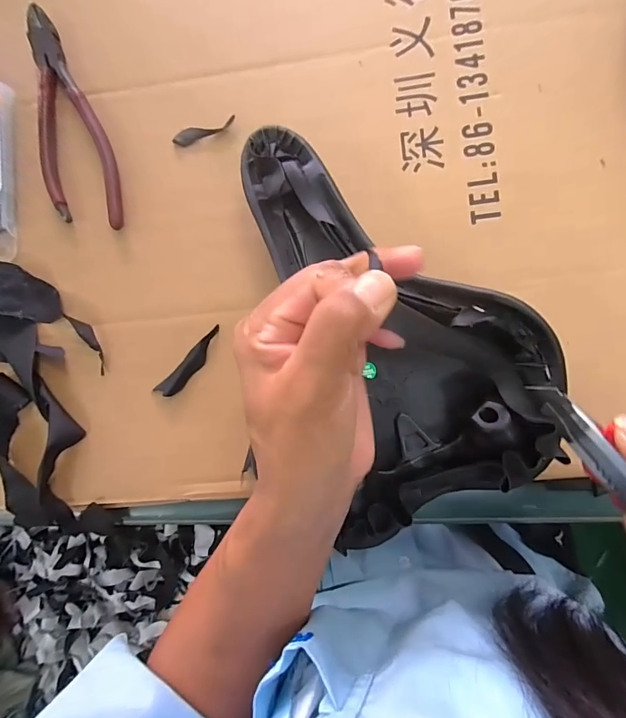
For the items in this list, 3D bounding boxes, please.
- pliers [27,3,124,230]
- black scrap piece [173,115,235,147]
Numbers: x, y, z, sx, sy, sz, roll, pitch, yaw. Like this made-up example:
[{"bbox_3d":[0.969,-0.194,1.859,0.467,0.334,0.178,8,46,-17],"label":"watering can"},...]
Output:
[{"bbox_3d":[-0.178,-0.171,0.284,0.051,0.007,0.168,-16,88,5],"label":"pliers"},{"bbox_3d":[-0.076,-0.161,0.277,0.045,0.004,0.009,-19,88,5],"label":"black scrap piece"}]

